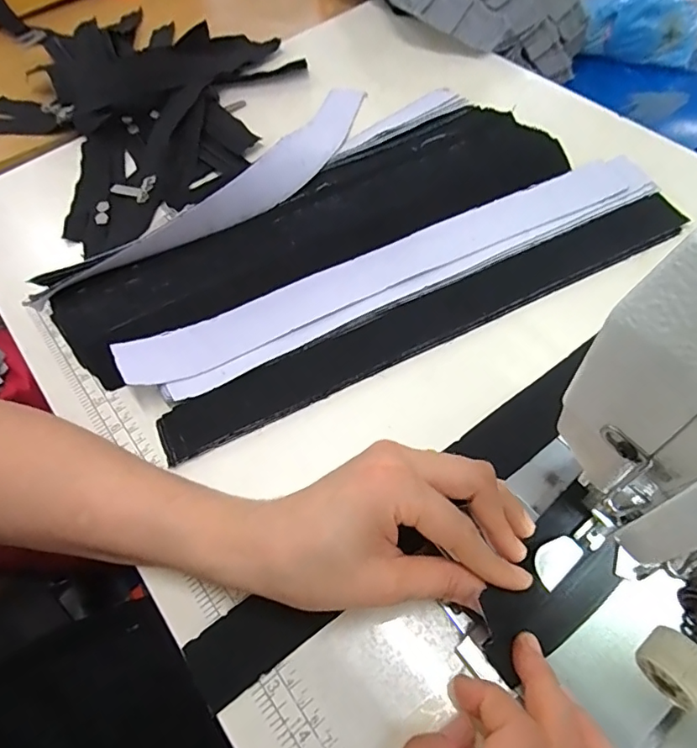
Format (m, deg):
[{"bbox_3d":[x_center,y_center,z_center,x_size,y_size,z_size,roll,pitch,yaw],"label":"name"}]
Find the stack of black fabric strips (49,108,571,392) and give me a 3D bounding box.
[{"bbox_3d":[-0.020,-0.119,0.400,0.406,0.020,0.107,-27,60,-14],"label":"stack of black fabric strips"}]

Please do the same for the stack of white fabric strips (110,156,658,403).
[{"bbox_3d":[0.043,-0.078,0.374,0.409,0.018,0.056,-25,59,-13],"label":"stack of white fabric strips"}]

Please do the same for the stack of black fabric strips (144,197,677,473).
[{"bbox_3d":[0.062,-0.042,0.356,0.396,0.022,0.041,-24,59,-10],"label":"stack of black fabric strips"}]

